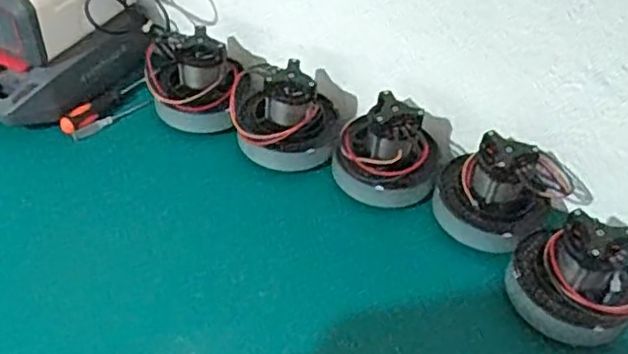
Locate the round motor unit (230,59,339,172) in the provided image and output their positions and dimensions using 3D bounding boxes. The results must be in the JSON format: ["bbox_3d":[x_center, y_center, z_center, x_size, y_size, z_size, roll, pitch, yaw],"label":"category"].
[{"bbox_3d":[-0.037,-0.078,0.795,0.131,0.094,0.101,3,44,-3],"label":"round motor unit"}]

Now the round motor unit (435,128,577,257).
[{"bbox_3d":[0.208,0.011,0.720,0.131,0.086,0.123,3,44,-3],"label":"round motor unit"}]

